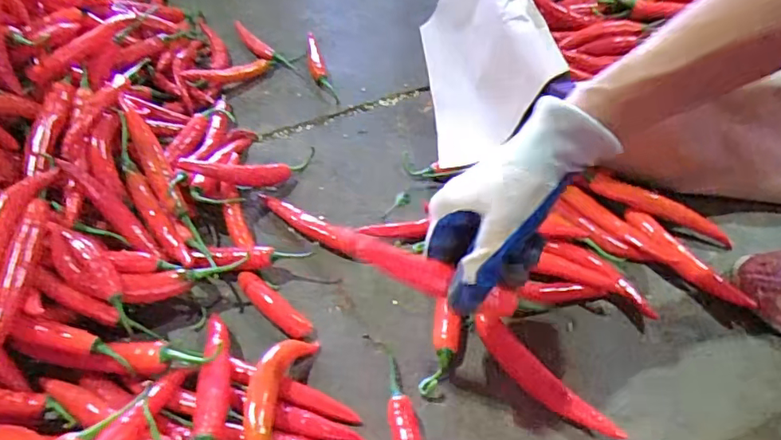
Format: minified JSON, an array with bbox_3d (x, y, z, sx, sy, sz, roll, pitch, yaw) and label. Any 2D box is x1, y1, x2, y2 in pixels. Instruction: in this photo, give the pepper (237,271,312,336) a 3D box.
[{"bbox_3d":[-0.102,0.074,0.471,0.084,0.018,0.019,34,58,23],"label":"pepper"}]

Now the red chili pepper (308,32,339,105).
[{"bbox_3d":[-0.092,-0.194,0.684,0.021,0.019,0.130,-13,52,-12],"label":"red chili pepper"}]

